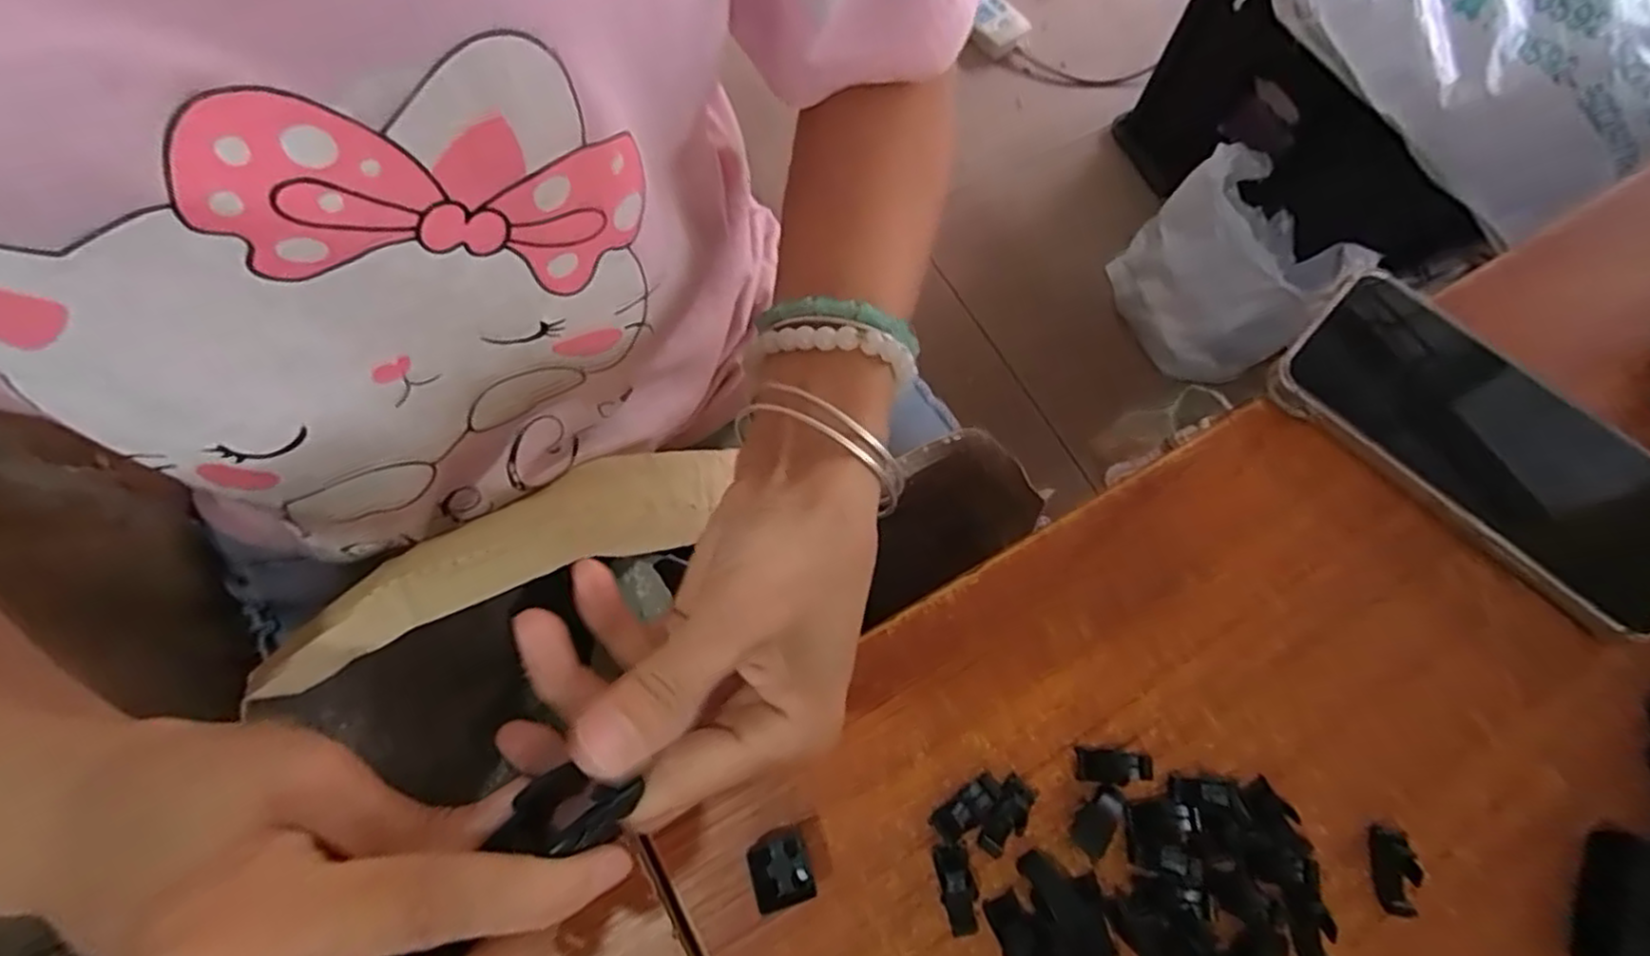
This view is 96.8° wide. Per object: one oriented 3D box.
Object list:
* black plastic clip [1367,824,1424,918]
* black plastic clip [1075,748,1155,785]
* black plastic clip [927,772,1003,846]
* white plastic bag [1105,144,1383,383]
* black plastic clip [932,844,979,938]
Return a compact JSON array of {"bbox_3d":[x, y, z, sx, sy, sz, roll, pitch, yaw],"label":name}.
[{"bbox_3d":[0.197,0.136,0.254,0.012,0.009,0.027,7,72,0],"label":"black plastic clip"},{"bbox_3d":[0.104,0.104,0.263,0.026,0.005,0.011,5,72,0],"label":"black plastic clip"},{"bbox_3d":[0.050,0.116,0.257,0.027,0.008,0.011,-33,76,-12],"label":"black plastic clip"},{"bbox_3d":[0.497,-0.258,0.921,0.154,0.195,0.233,-22,74,-9],"label":"white plastic bag"},{"bbox_3d":[0.045,0.140,0.248,0.011,0.008,0.027,-6,72,-4],"label":"black plastic clip"}]

